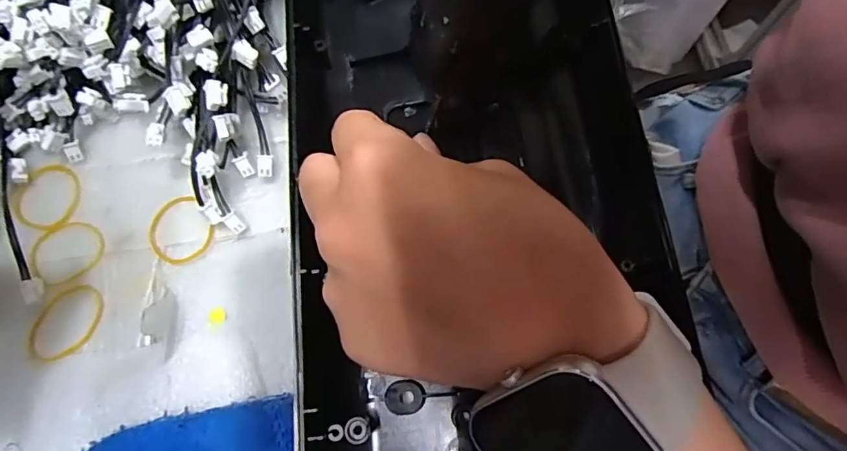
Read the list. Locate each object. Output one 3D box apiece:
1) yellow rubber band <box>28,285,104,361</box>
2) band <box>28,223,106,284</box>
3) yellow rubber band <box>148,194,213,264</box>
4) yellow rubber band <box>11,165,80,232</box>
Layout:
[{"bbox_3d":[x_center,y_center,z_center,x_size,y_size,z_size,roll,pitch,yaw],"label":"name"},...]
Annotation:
[{"bbox_3d":[-0.148,0.040,0.211,0.023,0.004,0.034,27,75,10],"label":"yellow rubber band"},{"bbox_3d":[-0.155,0.010,0.221,0.030,0.004,0.028,-29,74,-7],"label":"band"},{"bbox_3d":[-0.108,0.002,0.225,0.027,0.004,0.030,-37,75,-9],"label":"yellow rubber band"},{"bbox_3d":[-0.169,-0.014,0.229,0.030,0.004,0.031,-1,72,2],"label":"yellow rubber band"}]

